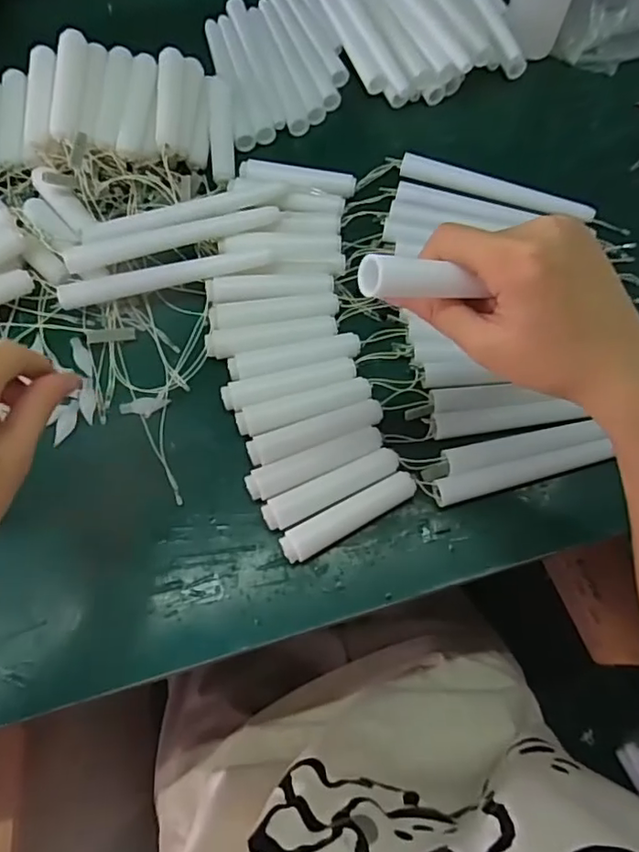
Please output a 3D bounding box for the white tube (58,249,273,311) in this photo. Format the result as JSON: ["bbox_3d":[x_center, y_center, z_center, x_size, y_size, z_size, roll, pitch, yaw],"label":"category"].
[{"bbox_3d":[-0.107,-0.105,0.401,0.146,0.017,0.016,-12,70,-5],"label":"white tube"}]

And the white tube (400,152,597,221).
[{"bbox_3d":[0.135,-0.182,0.441,0.147,0.014,0.017,21,71,7],"label":"white tube"}]

